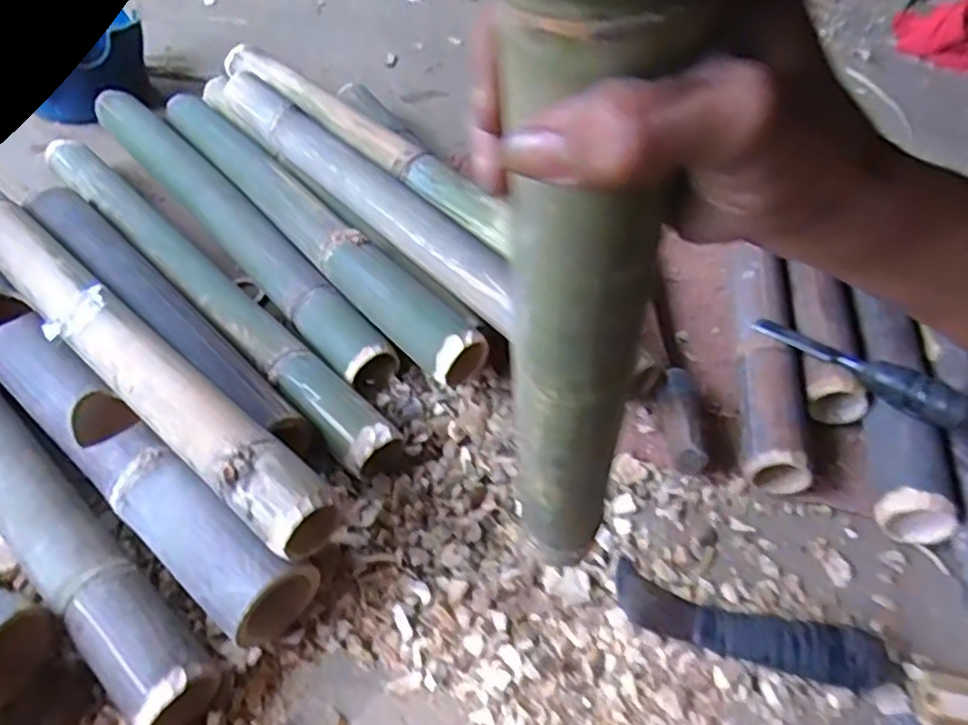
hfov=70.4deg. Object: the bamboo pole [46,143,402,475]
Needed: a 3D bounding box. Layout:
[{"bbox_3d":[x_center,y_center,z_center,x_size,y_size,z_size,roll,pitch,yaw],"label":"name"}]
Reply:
[{"bbox_3d":[-0.310,-0.091,0.737,0.624,0.046,0.059,37,57,26],"label":"bamboo pole"}]

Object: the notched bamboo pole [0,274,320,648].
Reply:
[{"bbox_3d":[-0.373,0.043,0.626,0.585,0.082,0.072,33,55,24],"label":"notched bamboo pole"}]

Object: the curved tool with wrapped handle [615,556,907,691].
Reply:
[{"bbox_3d":[0.216,0.213,0.542,0.224,0.043,0.051,19,52,14],"label":"curved tool with wrapped handle"}]

